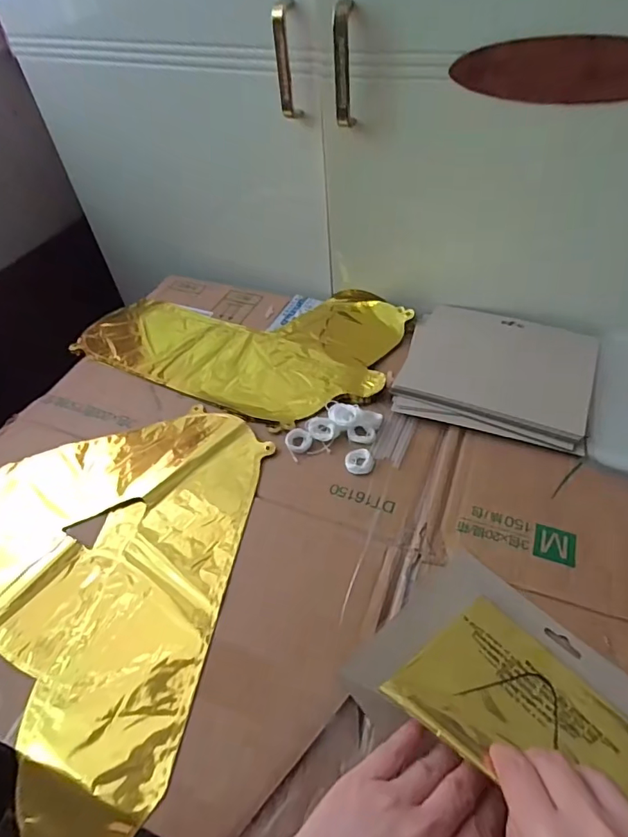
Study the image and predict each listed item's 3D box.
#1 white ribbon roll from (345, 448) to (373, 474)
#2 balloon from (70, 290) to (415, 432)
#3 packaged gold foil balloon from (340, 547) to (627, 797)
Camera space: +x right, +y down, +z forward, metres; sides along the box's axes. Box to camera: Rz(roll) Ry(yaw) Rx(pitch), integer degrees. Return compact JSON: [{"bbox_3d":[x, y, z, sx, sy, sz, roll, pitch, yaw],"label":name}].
[{"bbox_3d":[0.045,0.042,0.495,0.027,0.008,0.026,-3,49,3],"label":"white ribbon roll"},{"bbox_3d":[-0.087,-0.116,0.649,0.387,0.018,0.250,22,54,22],"label":"balloon"},{"bbox_3d":[0.141,0.189,0.327,0.196,0.021,0.168,32,34,27],"label":"packaged gold foil balloon"}]

